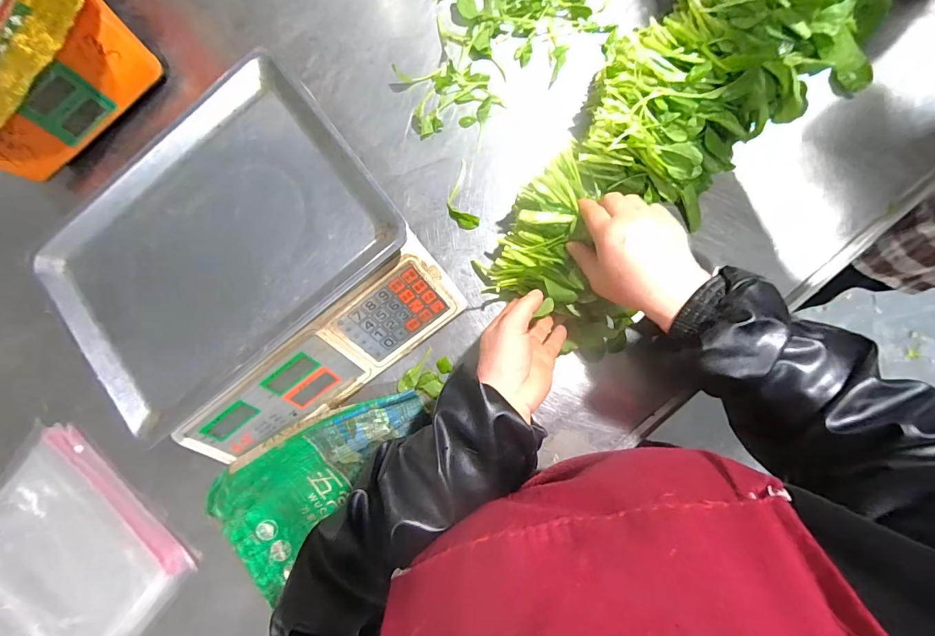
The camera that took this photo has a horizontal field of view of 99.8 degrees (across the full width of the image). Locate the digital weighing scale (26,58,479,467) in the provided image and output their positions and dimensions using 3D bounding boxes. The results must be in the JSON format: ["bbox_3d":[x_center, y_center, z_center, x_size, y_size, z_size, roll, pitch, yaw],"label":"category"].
[{"bbox_3d":[-0.228,-0.048,0.430,0.328,0.117,0.317,-35,84,6],"label":"digital weighing scale"}]

